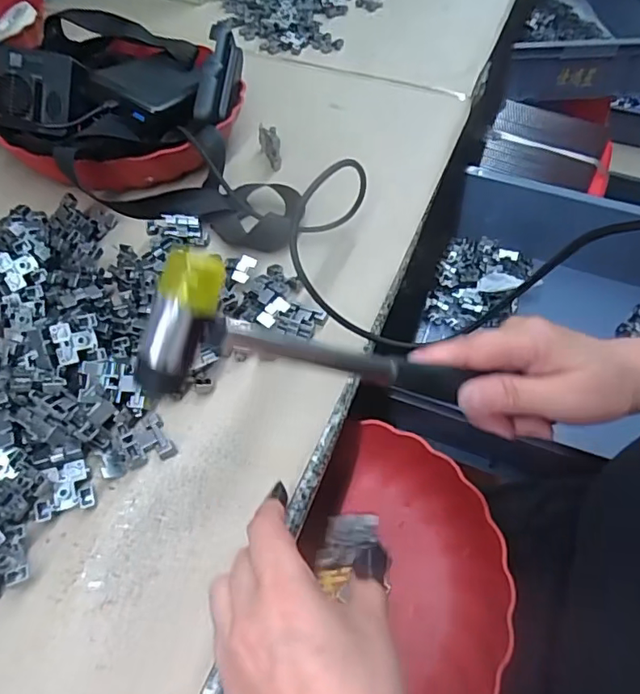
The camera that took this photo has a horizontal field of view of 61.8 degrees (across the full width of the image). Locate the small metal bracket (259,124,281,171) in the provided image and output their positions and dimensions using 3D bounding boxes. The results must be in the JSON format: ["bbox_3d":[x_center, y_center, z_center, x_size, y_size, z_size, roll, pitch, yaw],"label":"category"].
[{"bbox_3d":[-0.051,-0.205,0.541,0.009,0.042,0.042,-22,55,-16],"label":"small metal bracket"}]

